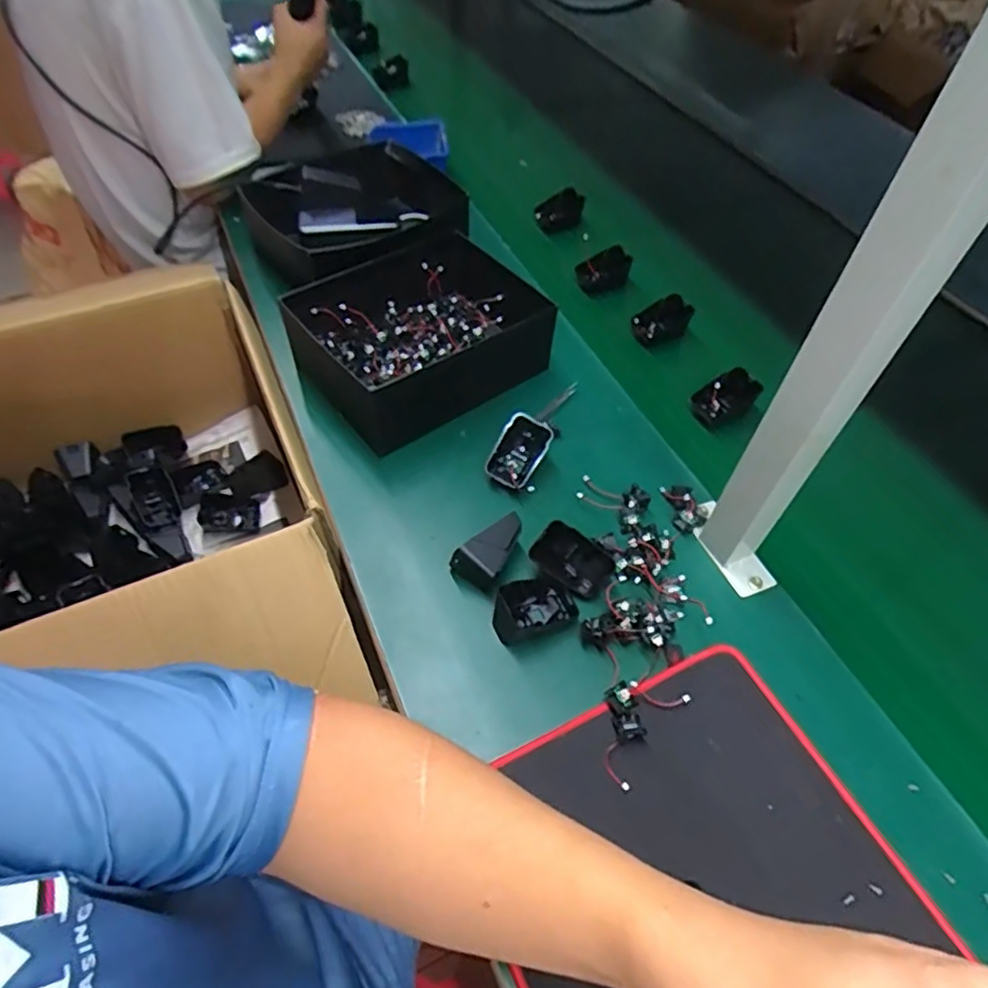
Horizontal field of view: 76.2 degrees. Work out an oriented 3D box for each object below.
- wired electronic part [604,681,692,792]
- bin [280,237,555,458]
[{"bbox_3d":[0.109,0.178,0.494,0.050,0.009,0.089,35,61,23],"label":"wired electronic part"},{"bbox_3d":[-0.076,-0.181,0.721,0.261,0.098,0.188,-30,59,-20],"label":"bin"}]

